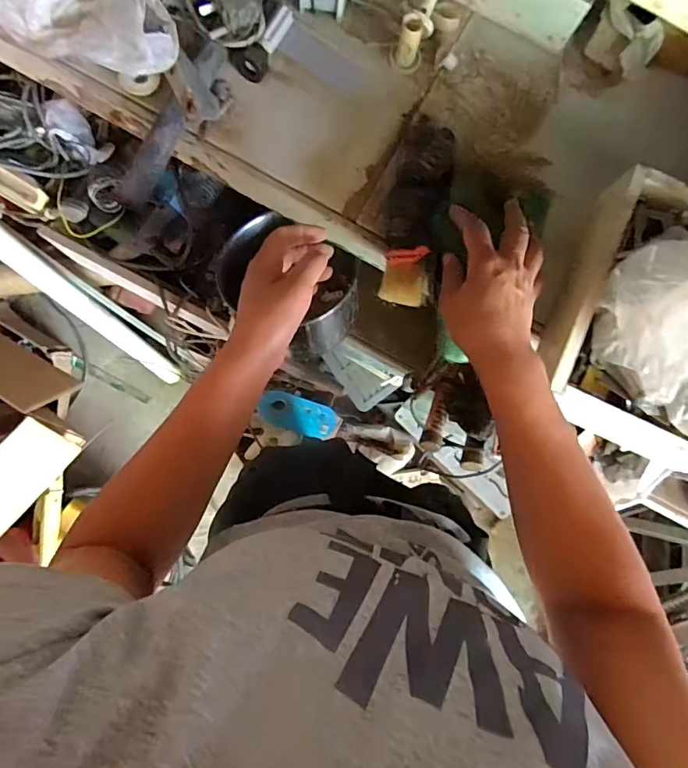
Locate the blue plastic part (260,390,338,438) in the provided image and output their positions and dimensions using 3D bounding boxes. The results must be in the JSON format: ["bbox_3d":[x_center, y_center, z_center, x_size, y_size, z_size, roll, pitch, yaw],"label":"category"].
[{"bbox_3d":[-0.099,0.070,1.098,0.181,0.018,0.076,19,81,-26],"label":"blue plastic part"}]

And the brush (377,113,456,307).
[{"bbox_3d":[0.072,-0.175,0.488,0.053,0.030,0.187,12,82,-3],"label":"brush"}]

